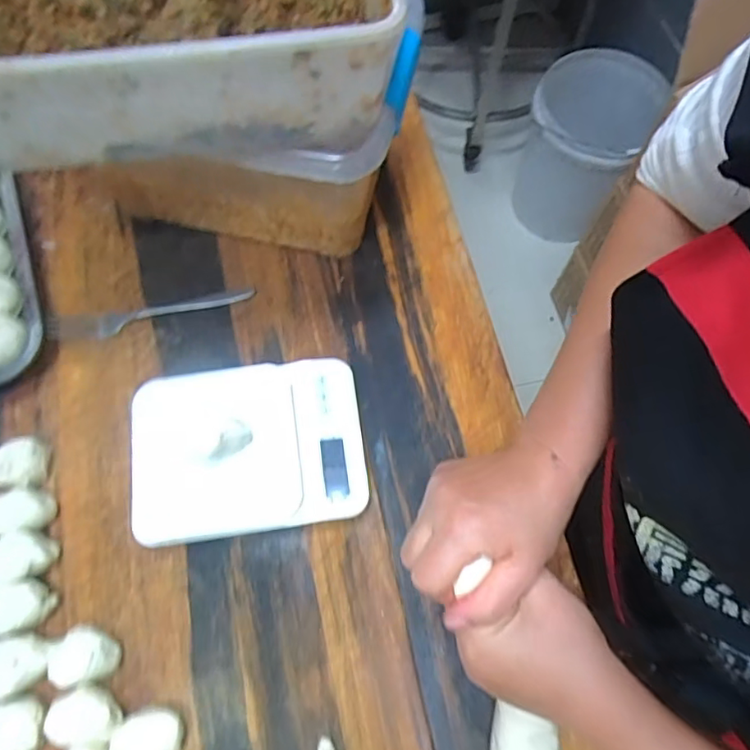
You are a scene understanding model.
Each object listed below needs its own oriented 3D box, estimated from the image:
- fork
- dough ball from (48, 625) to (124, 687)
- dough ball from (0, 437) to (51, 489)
[{"bbox_3d":[-0.223,-0.065,0.570,0.198,0.018,0.027,-12,69,-5],"label":"fork"},{"bbox_3d":[-0.230,0.221,0.446,0.050,0.026,0.040,-14,69,-6],"label":"dough ball"},{"bbox_3d":[-0.316,0.080,0.503,0.043,0.034,0.039,-15,69,-6],"label":"dough ball"}]

